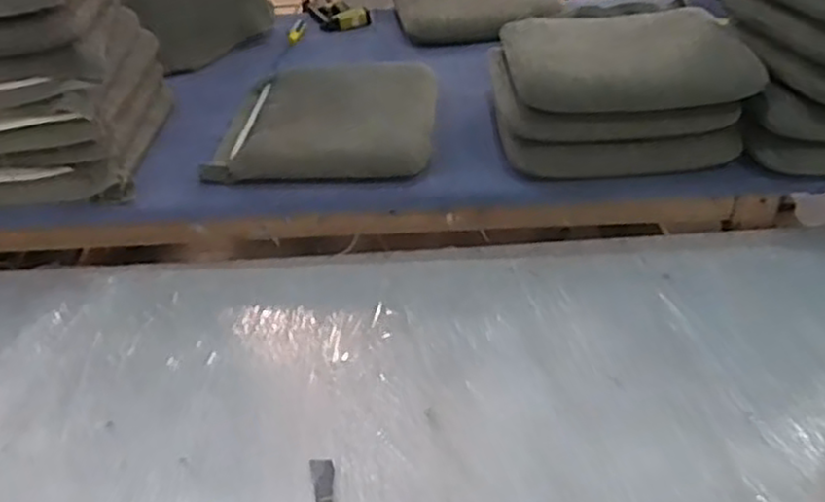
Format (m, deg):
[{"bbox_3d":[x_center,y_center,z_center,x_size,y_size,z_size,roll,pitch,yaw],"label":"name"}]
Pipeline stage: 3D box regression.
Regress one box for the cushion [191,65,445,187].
[{"bbox_3d":[-0.184,-0.309,1.612,0.469,0.078,0.433,-1,38,2],"label":"cushion"}]

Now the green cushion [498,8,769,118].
[{"bbox_3d":[0.414,-0.390,1.441,0.443,0.077,0.322,-2,38,1],"label":"green cushion"}]

